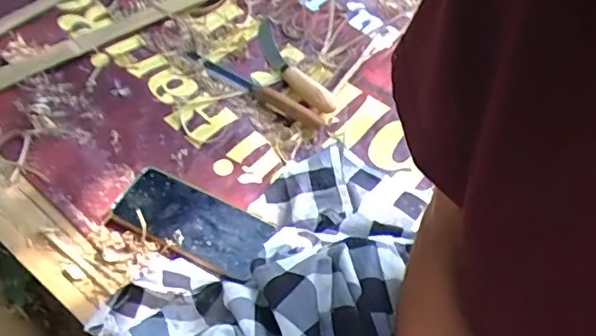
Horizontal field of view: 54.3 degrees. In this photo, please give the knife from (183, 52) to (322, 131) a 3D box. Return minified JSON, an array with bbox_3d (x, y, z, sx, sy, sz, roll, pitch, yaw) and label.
[{"bbox_3d":[-0.057,-0.106,0.766,0.219,0.015,0.032,31,55,18],"label":"knife"}]

